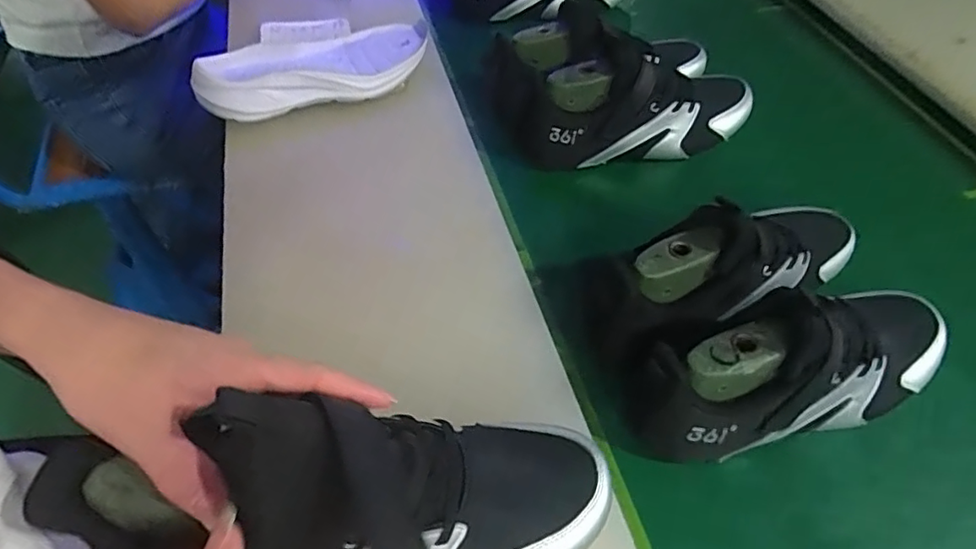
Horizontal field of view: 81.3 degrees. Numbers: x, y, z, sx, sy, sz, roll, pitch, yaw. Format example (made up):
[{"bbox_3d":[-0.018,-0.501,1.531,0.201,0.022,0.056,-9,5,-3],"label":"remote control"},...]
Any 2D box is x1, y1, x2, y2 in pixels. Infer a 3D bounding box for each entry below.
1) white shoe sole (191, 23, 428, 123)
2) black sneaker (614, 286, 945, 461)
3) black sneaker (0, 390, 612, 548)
[{"bbox_3d":[-0.178,-0.217,0.599,0.238,0.055,0.112,-20,54,-17],"label":"white shoe sole"},{"bbox_3d":[0.229,0.061,0.410,0.267,0.108,0.093,-15,53,-14],"label":"black sneaker"},{"bbox_3d":[-0.065,0.109,0.276,0.270,0.097,0.084,6,49,-19],"label":"black sneaker"}]

